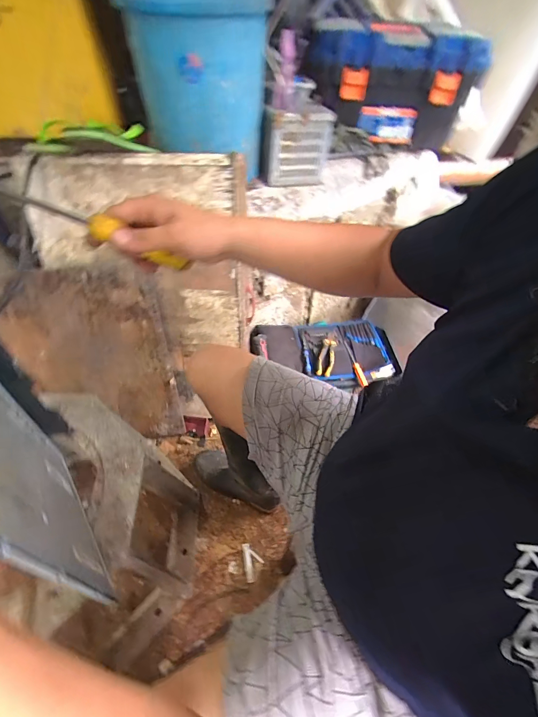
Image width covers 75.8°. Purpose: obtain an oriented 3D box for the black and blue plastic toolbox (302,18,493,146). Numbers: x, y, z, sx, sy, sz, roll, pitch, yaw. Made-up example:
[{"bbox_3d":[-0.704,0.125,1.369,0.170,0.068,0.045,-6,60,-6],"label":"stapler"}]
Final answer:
[{"bbox_3d":[0.327,-0.792,0.991,0.450,0.235,0.306,2,50,-1],"label":"black and blue plastic toolbox"}]

